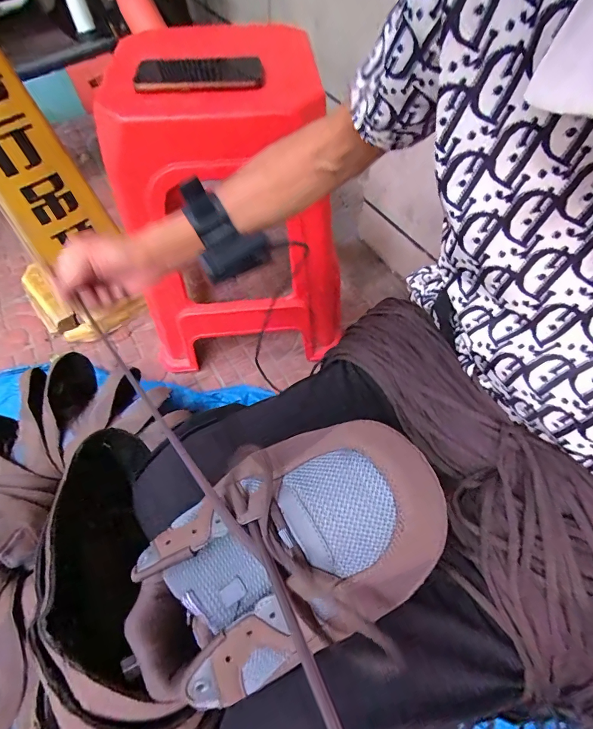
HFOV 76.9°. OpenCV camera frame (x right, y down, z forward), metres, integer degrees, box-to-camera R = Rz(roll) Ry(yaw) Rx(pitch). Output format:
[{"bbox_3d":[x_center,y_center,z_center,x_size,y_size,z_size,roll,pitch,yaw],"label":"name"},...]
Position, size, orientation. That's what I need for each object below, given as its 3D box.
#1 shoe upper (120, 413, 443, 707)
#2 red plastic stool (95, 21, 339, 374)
[{"bbox_3d":[-0.018,0.115,0.228,0.221,0.070,0.112,-38,70,13],"label":"shoe upper"},{"bbox_3d":[-0.110,-0.272,0.723,0.369,0.497,0.369,-4,57,-5],"label":"red plastic stool"}]

